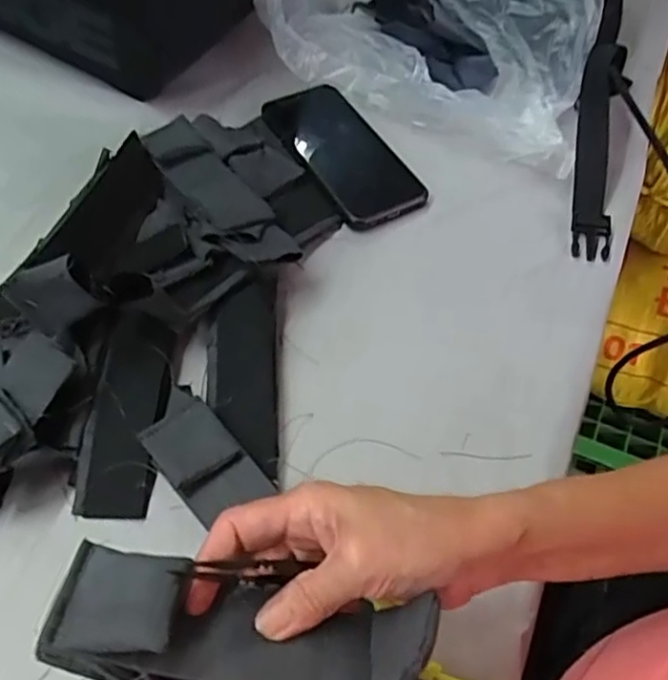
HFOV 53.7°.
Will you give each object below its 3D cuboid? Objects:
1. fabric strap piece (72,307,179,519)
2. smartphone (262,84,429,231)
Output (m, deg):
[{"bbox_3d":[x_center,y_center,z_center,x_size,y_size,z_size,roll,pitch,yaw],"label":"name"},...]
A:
[{"bbox_3d":[-0.133,0.044,0.429,0.048,0.013,0.136,6,66,1],"label":"fabric strap piece"},{"bbox_3d":[0.008,-0.162,0.567,0.077,0.010,0.162,-25,64,-21],"label":"smartphone"}]

